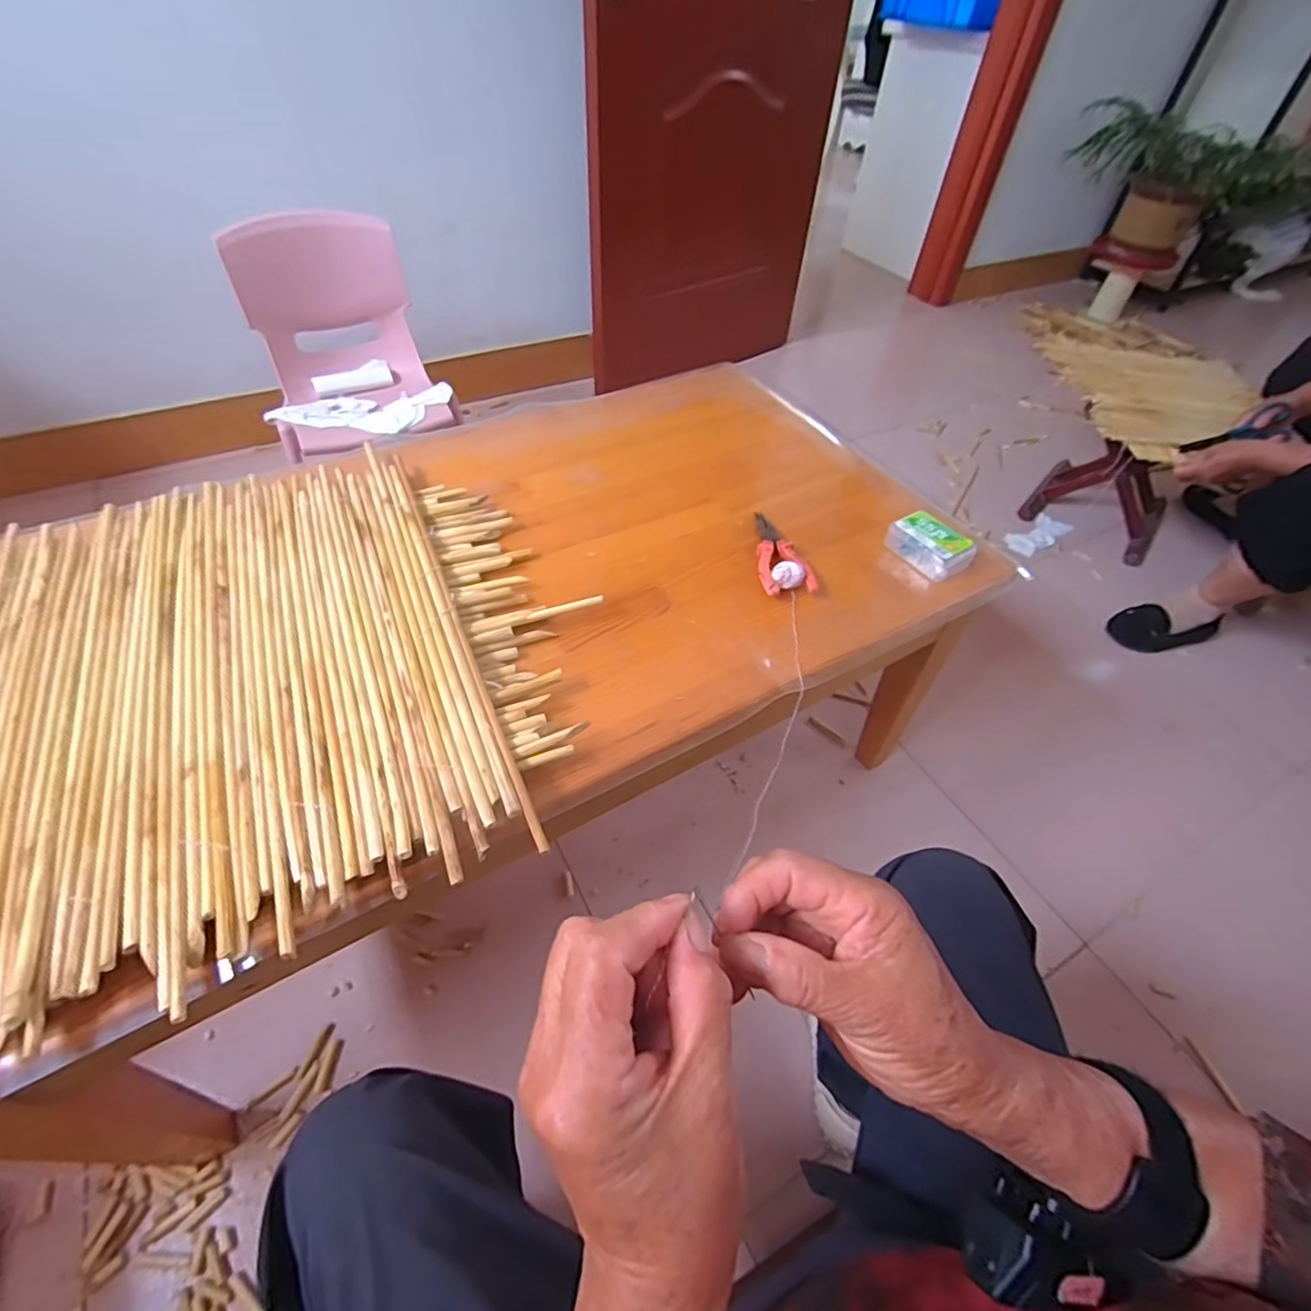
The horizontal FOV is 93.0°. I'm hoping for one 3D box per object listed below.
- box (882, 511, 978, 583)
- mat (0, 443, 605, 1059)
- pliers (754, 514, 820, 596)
[{"bbox_3d":[0.322,-0.129,0.730,0.064,0.040,0.090,-24,55,-22],"label":"box"},{"bbox_3d":[-0.370,0.007,0.571,0.535,0.031,0.545,-16,52,-17],"label":"mat"},{"bbox_3d":[0.143,-0.120,0.722,0.060,0.022,0.142,-1,50,-5],"label":"pliers"}]

